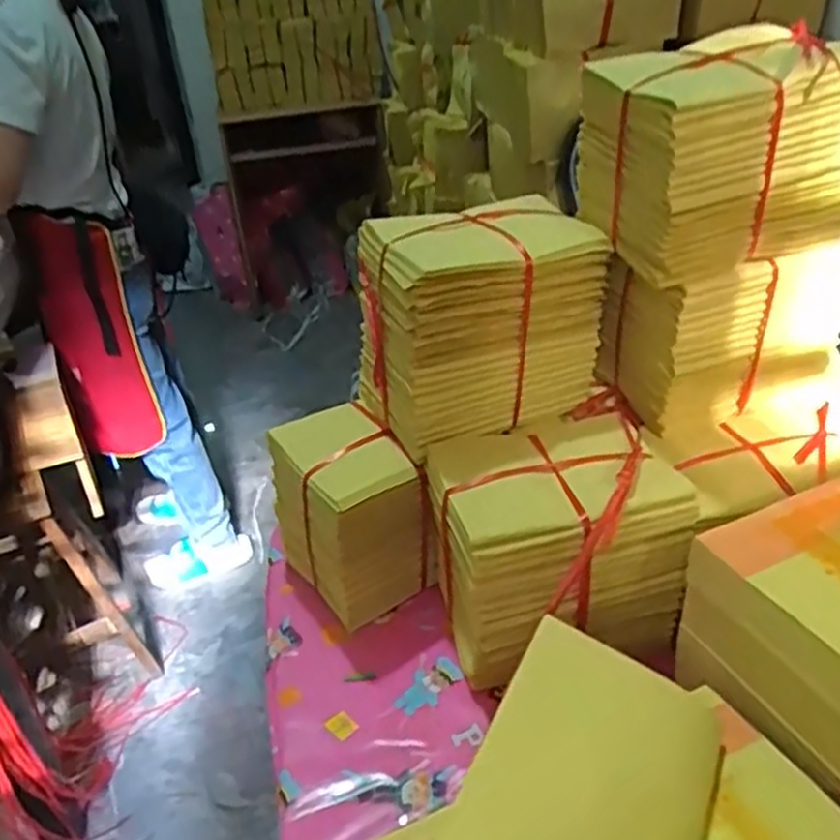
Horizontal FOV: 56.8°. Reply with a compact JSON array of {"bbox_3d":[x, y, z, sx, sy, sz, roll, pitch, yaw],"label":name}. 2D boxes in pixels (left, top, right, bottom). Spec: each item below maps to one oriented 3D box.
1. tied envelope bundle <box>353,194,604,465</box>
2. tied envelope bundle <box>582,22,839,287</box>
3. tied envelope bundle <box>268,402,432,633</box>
[{"bbox_3d":[0.048,-0.080,0.630,0.183,0.153,0.112,-17,33,-18],"label":"tied envelope bundle"},{"bbox_3d":[0.215,-0.193,0.560,0.170,0.134,0.120,-12,32,-11],"label":"tied envelope bundle"},{"bbox_3d":[-0.059,0.082,0.668,0.092,0.149,0.125,-22,36,-25],"label":"tied envelope bundle"}]

